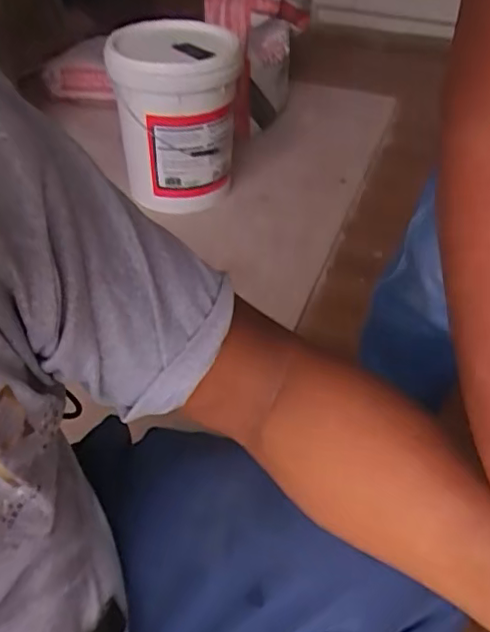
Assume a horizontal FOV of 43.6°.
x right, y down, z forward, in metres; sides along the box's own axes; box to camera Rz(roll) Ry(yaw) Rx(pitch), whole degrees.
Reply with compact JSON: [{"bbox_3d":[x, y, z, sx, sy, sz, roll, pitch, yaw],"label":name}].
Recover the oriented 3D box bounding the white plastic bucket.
[{"bbox_3d":[-0.169,-0.476,1.477,0.281,0.365,0.306,-11,43,-11],"label":"white plastic bucket"}]

